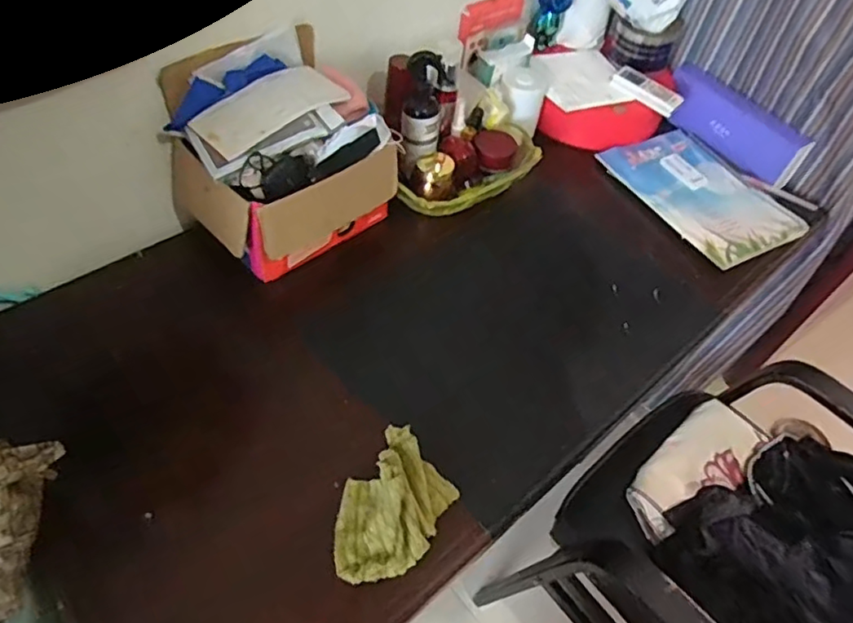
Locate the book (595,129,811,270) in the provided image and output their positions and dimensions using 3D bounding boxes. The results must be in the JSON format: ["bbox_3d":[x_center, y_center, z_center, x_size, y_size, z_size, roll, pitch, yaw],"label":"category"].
[{"bbox_3d":[0.456,-0.202,0.980,0.206,0.012,0.296,-23,58,-22],"label":"book"}]

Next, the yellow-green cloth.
[{"bbox_3d":[-0.038,0.199,0.601,0.107,0.034,0.155,32,55,18],"label":"yellow-green cloth"}]

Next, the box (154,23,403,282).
[{"bbox_3d":[-0.184,-0.208,0.777,0.258,0.200,0.196,-32,61,-27],"label":"box"}]

